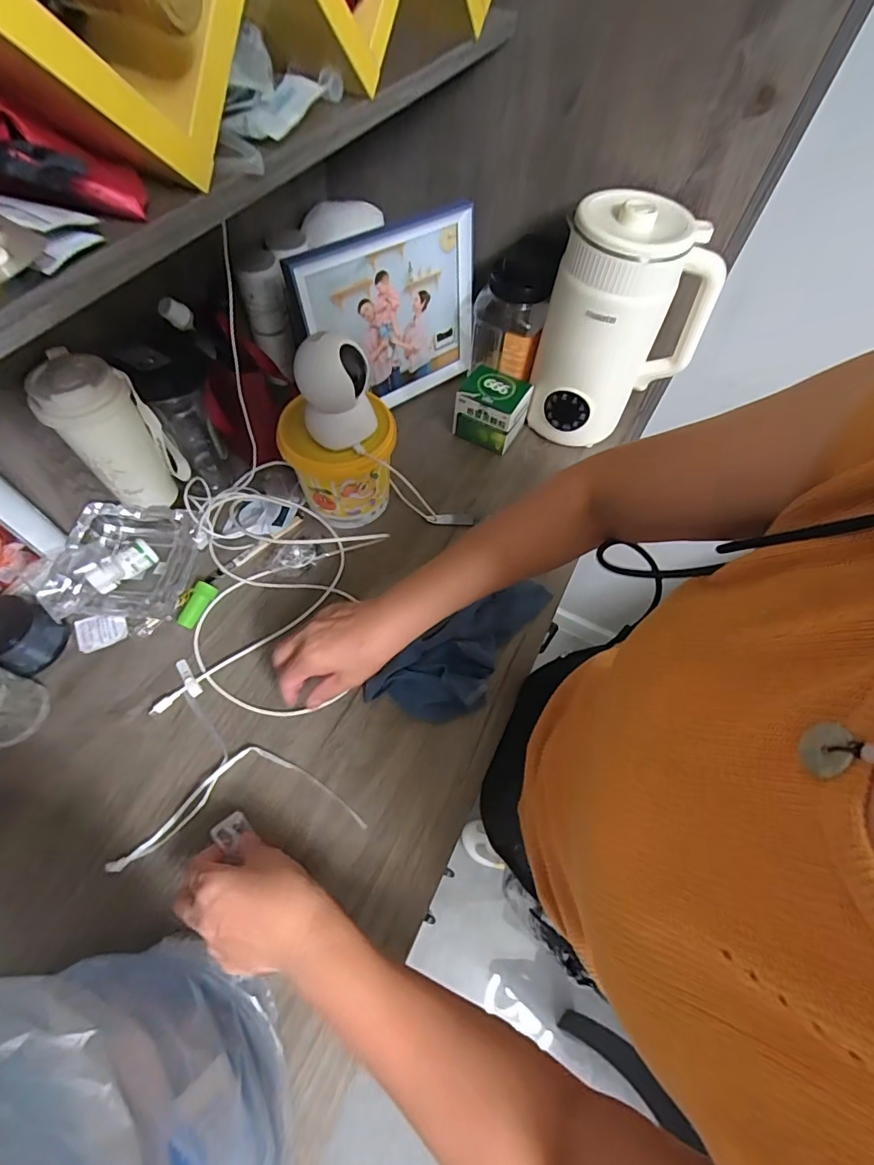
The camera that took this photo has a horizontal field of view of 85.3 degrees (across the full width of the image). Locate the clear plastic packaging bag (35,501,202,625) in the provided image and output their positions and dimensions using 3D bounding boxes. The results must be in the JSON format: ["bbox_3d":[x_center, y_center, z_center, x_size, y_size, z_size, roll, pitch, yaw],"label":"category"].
[{"bbox_3d":[-0.369,-0.022,0.559,0.147,0.042,0.154,9,60,2],"label":"clear plastic packaging bag"}]

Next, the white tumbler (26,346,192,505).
[{"bbox_3d":[-0.362,-0.165,0.536,0.096,0.163,0.067,-32,66,-20],"label":"white tumbler"}]

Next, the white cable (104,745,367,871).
[{"bbox_3d":[-0.188,0.206,0.458,0.223,0.009,0.089,-7,60,-7],"label":"white cable"}]

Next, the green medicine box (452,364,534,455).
[{"bbox_3d":[0.079,-0.257,0.699,0.101,0.081,0.083,23,61,10],"label":"green medicine box"}]

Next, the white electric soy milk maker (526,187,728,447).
[{"bbox_3d":[0.234,-0.311,0.624,0.181,0.282,0.118,26,62,12],"label":"white electric soy milk maker"}]

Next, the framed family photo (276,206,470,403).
[{"bbox_3d":[-0.061,-0.362,0.666,0.279,0.224,0.022,-33,60,-21],"label":"framed family photo"}]

